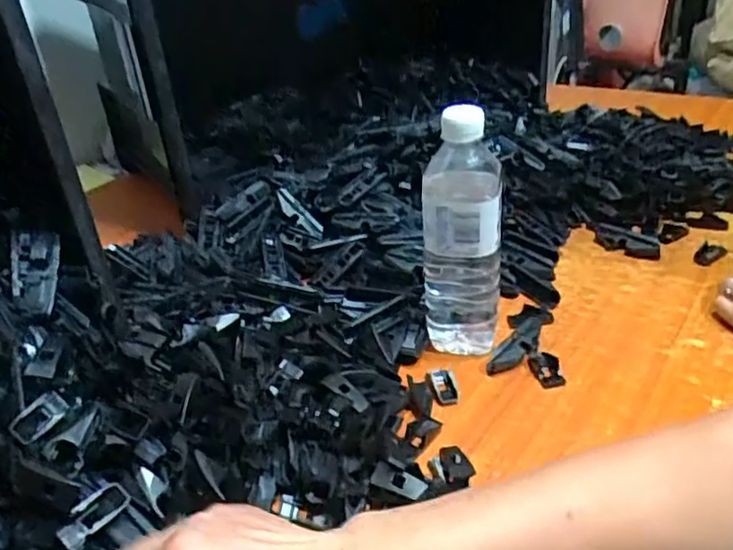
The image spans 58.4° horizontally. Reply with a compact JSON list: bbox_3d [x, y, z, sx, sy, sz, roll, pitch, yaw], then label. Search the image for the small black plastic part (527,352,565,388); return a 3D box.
[{"bbox_3d":[0.150,0.078,0.547,0.021,0.011,0.035,-7,31,-4],"label":"small black plastic part"}]

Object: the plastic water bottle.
[{"bbox_3d":[0.080,-0.036,0.550,0.064,0.197,0.064,-1,31,5],"label":"plastic water bottle"}]

